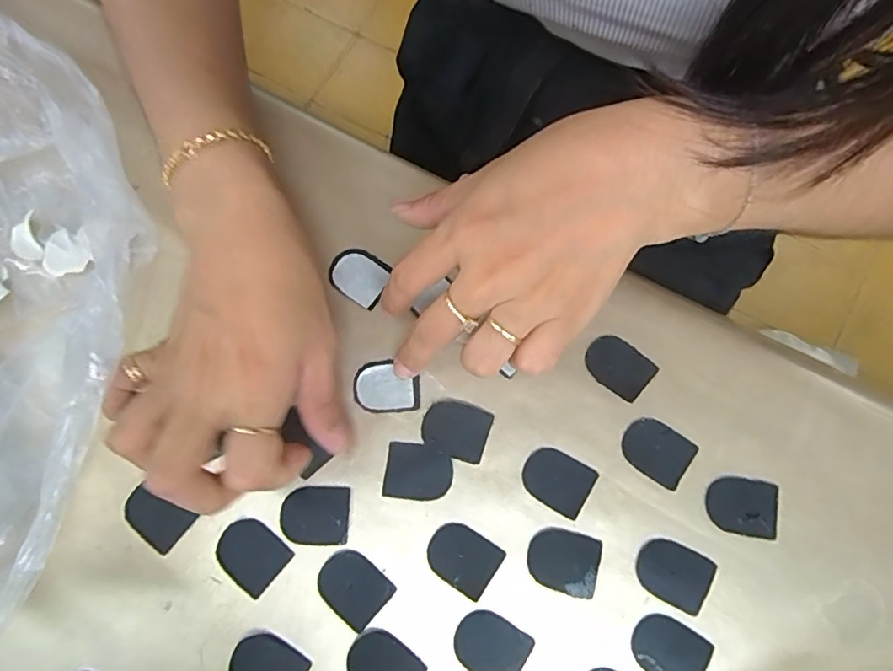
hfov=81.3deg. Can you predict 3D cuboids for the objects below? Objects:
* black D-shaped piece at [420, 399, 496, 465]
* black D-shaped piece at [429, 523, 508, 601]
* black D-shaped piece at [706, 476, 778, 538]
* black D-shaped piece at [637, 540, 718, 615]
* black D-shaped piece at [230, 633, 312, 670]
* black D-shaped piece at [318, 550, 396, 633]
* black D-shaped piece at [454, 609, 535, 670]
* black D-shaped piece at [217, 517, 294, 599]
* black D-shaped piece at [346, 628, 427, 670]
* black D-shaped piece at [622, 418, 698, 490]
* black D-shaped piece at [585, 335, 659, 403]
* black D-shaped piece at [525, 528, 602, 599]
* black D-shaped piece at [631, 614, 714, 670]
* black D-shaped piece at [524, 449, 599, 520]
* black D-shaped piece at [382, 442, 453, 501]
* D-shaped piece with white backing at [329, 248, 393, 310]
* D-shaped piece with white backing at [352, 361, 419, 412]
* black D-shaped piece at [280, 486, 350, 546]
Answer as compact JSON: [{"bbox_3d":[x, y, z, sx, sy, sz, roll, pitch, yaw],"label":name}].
[{"bbox_3d":[0.005,0.048,0.269,0.033,0.004,0.027,19,77,5],"label":"black D-shaped piece"},{"bbox_3d":[0.008,0.109,0.254,0.033,0.004,0.027,32,78,7],"label":"black D-shaped piece"},{"bbox_3d":[0.147,0.085,0.260,0.034,0.004,0.026,8,76,2],"label":"black D-shaped piece"},{"bbox_3d":[0.110,0.115,0.251,0.033,0.004,0.027,28,78,7],"label":"black D-shaped piece"},{"bbox_3d":[-0.085,0.157,0.243,0.034,0.004,0.028,30,78,7],"label":"black D-shaped piece"},{"bbox_3d":[-0.045,0.122,0.251,0.034,0.004,0.027,41,80,9],"label":"black D-shaped piece"},{"bbox_3d":[0.021,0.148,0.245,0.033,0.004,0.028,31,78,7],"label":"black D-shaped piece"},{"bbox_3d":[-0.097,0.107,0.255,0.033,0.004,0.028,39,79,9],"label":"black D-shaped piece"},{"bbox_3d":[-0.030,0.156,0.243,0.034,0.004,0.027,36,79,8],"label":"black D-shaped piece"},{"bbox_3d":[0.108,0.059,0.267,0.033,0.004,0.027,36,79,8],"label":"black D-shaped piece"},{"bbox_3d":[0.091,0.015,0.274,0.035,0.004,0.025,39,79,9],"label":"black D-shaped piece"},{"bbox_3d":[0.057,0.110,0.253,0.033,0.004,0.028,16,77,4],"label":"black D-shaped piece"},{"bbox_3d":[0.105,0.148,0.244,0.034,0.004,0.027,34,79,8],"label":"black D-shaped piece"},{"bbox_3d":[0.056,0.073,0.262,0.033,0.004,0.027,29,78,7],"label":"black D-shaped piece"},{"bbox_3d":[-0.014,0.069,0.265,0.033,0.004,0.027,7,76,2],"label":"black D-shaped piece"},{"bbox_3d":[-0.049,-0.034,0.288,0.032,0.004,0.027,30,78,7],"label":"D-shaped piece with white backing"},{"bbox_3d":[-0.032,0.027,0.275,0.035,0.004,0.027,-5,76,-1],"label":"D-shaped piece with white backing"},{"bbox_3d":[-0.066,0.090,0.259,0.033,0.004,0.027,2,76,1],"label":"black D-shaped piece"}]

